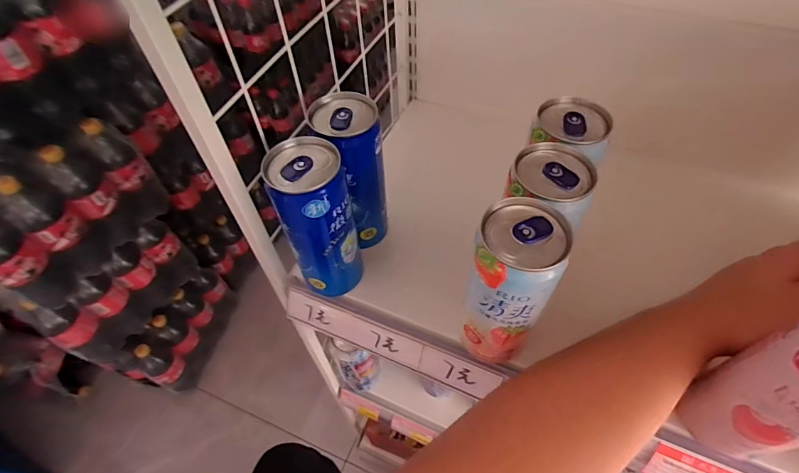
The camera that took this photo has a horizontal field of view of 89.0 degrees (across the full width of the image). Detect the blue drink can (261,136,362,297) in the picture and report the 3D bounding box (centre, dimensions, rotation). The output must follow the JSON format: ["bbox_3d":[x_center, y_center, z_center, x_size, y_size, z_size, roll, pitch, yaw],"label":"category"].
[{"bbox_3d":[-0.062,-0.007,0.327,0.052,0.138,0.052,-13,55,-6],"label":"blue drink can"}]

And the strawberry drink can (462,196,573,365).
[{"bbox_3d":[0.075,0.039,0.289,0.051,0.134,0.054,-2,54,2],"label":"strawberry drink can"}]

